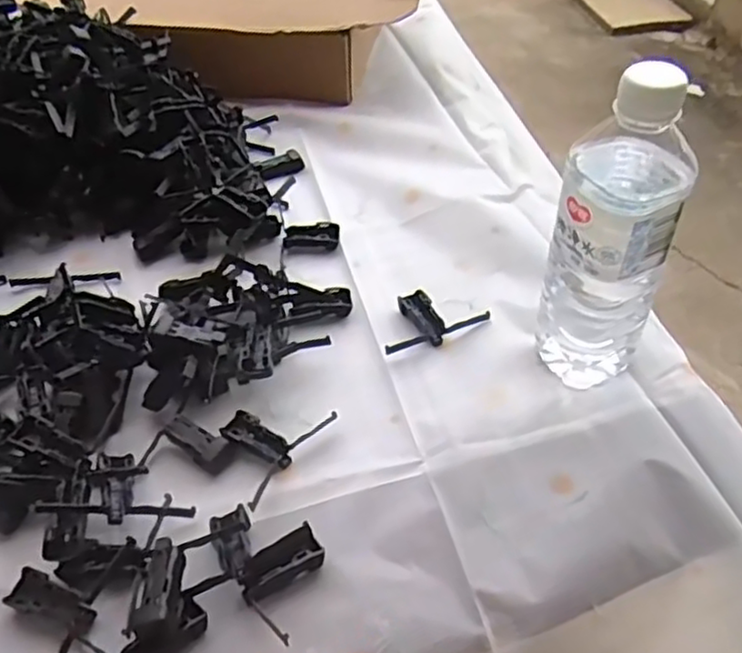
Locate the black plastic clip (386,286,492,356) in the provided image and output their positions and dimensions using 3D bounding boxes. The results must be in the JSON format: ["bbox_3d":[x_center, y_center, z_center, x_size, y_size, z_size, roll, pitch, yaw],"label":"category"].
[{"bbox_3d":[0.042,-0.009,0.516,0.080,0.013,0.048,-18,48,-17],"label":"black plastic clip"}]

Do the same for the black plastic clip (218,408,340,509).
[{"bbox_3d":[-0.068,0.074,0.440,0.054,0.014,0.078,27,52,24],"label":"black plastic clip"}]

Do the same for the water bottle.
[{"bbox_3d":[0.146,-0.052,0.417,0.063,0.211,0.059,31,54,27],"label":"water bottle"}]

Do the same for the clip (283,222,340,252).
[{"bbox_3d":[-0.050,-0.077,0.582,0.046,0.013,0.020,-1,46,-1],"label":"clip"}]

